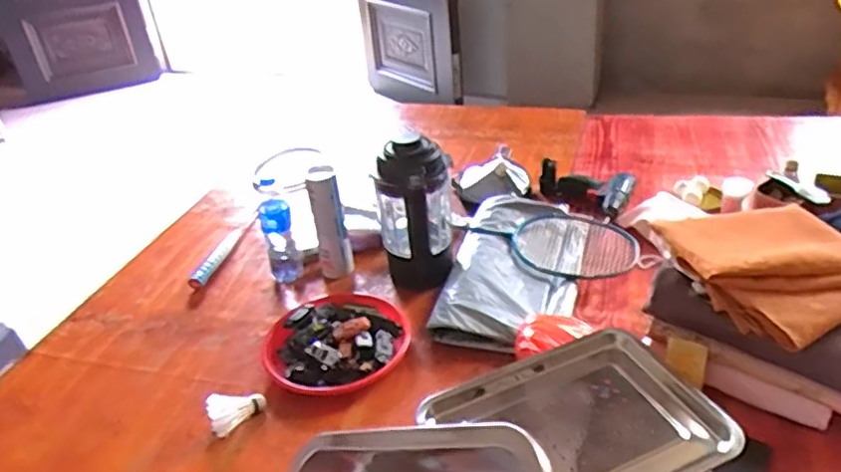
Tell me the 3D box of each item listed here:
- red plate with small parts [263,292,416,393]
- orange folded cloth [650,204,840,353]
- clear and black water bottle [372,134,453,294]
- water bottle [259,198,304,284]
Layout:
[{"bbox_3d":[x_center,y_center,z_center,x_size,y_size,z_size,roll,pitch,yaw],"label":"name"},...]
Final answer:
[{"bbox_3d":[-0.149,0.179,1.162,0.232,0.047,0.235,-5,32,3],"label":"red plate with small parts"},{"bbox_3d":[0.511,0.041,0.975,0.243,0.070,0.260,-11,33,-7],"label":"orange folded cloth"},{"bbox_3d":[-0.007,-0.034,1.261,0.141,0.278,0.116,-8,32,-1],"label":"clear and black water bottle"},{"bbox_3d":[-0.282,0.012,1.359,0.067,0.166,0.065,-16,33,-14],"label":"water bottle"}]

